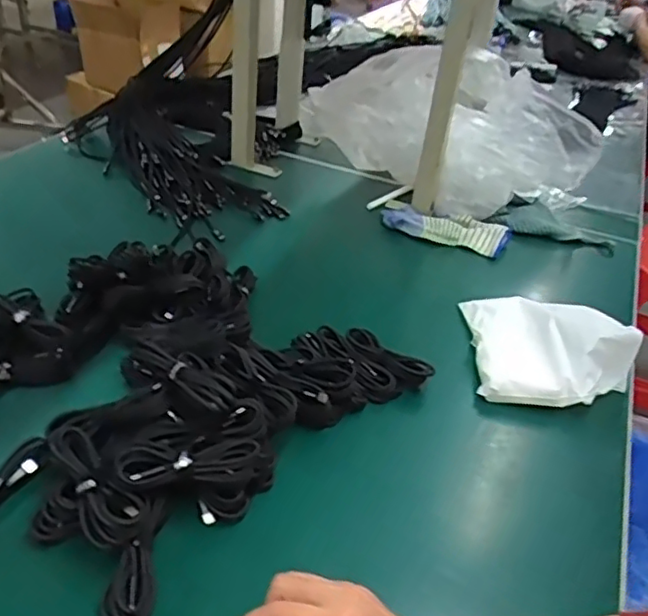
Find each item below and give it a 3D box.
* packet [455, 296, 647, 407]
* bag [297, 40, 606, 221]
[{"bbox_3d":[0.258,0.043,0.726,0.179,0.079,0.171,9,35,4],"label":"packet"},{"bbox_3d":[0.214,-0.283,1.034,0.485,0.220,0.166,6,35,0],"label":"bag"}]

